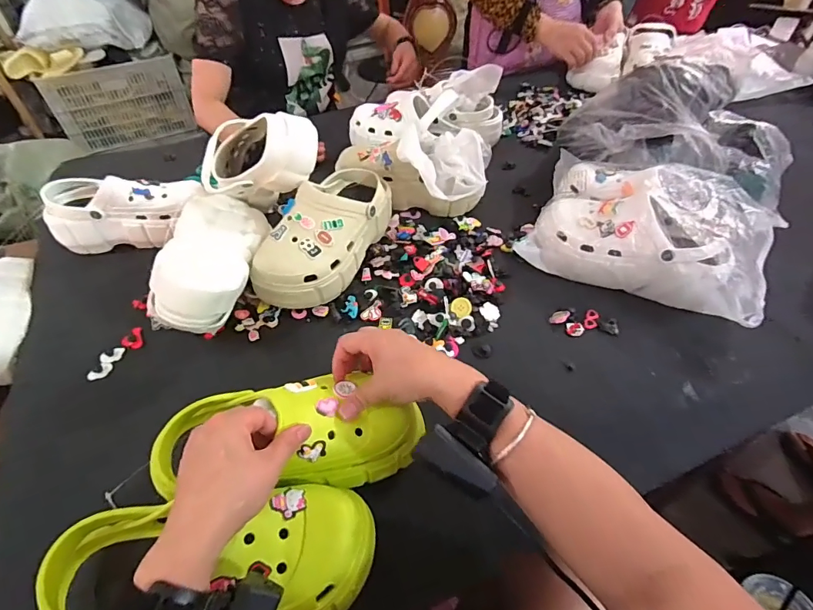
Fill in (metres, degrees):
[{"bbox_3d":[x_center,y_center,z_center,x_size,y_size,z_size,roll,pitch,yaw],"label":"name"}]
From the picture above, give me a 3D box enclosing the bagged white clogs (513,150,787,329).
[{"bbox_3d":[0.364,-0.121,0.667,0.320,0.118,0.267,22,53,19],"label":"bagged white clogs"}]

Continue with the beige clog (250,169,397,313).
[{"bbox_3d":[-0.113,-0.109,0.645,0.107,0.100,0.249,17,51,15],"label":"beige clog"}]

